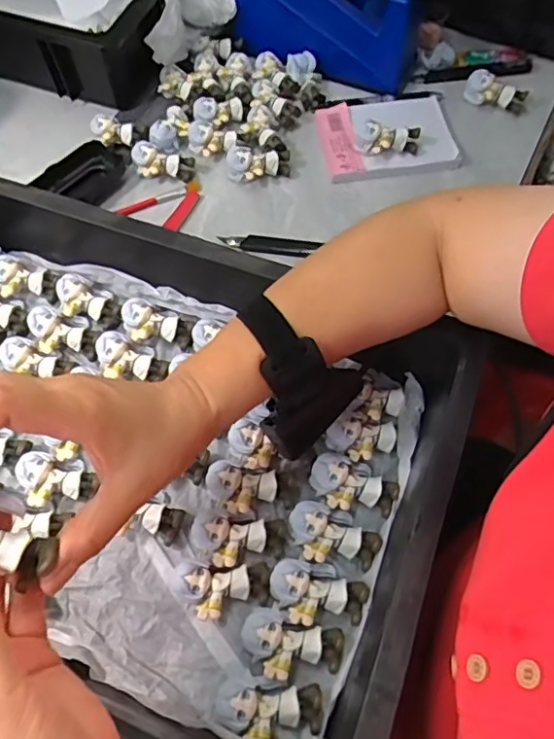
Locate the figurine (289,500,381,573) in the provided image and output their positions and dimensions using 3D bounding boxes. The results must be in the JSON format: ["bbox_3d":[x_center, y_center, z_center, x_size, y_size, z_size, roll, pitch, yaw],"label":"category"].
[{"bbox_3d":[0.040,0.117,0.396,0.063,0.024,0.038,13,63,7],"label":"figurine"}]

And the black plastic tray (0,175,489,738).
[{"bbox_3d":[-0.128,0.043,0.403,0.472,0.096,0.312,20,64,10],"label":"black plastic tray"}]

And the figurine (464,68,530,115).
[{"bbox_3d":[0.246,-0.307,0.629,0.071,0.021,0.033,16,63,-8],"label":"figurine"}]

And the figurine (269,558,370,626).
[{"bbox_3d":[0.028,0.149,0.381,0.064,0.024,0.038,3,63,1],"label":"figurine"}]

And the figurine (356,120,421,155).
[{"bbox_3d":[0.114,-0.236,0.582,0.066,0.025,0.029,2,63,1],"label":"figurine"}]

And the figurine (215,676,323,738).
[{"bbox_3d":[-0.005,0.210,0.348,0.064,0.023,0.032,5,63,3],"label":"figurine"}]

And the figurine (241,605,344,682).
[{"bbox_3d":[0.009,0.179,0.365,0.063,0.024,0.038,16,64,8],"label":"figurine"}]

